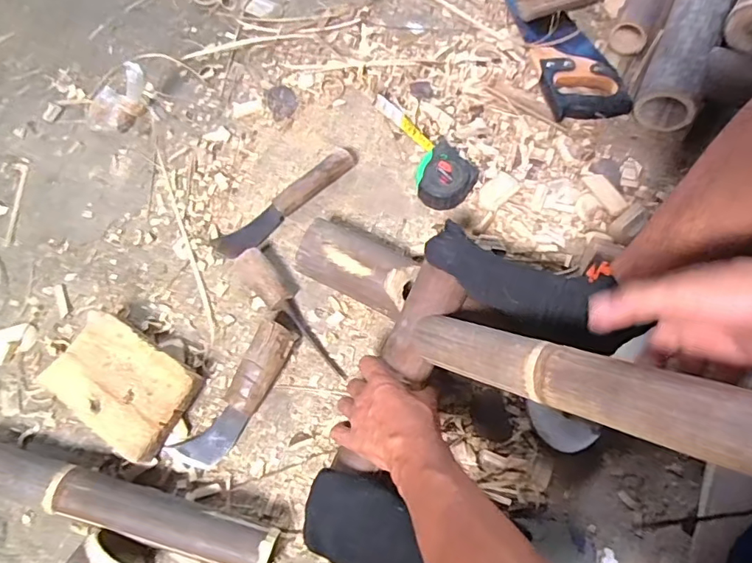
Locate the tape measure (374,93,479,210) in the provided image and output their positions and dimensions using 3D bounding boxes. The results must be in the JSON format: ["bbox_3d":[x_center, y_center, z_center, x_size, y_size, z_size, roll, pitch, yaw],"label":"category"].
[{"bbox_3d":[0.074,-0.203,0.740,0.090,0.042,0.204,-22,70,-7],"label":"tape measure"}]

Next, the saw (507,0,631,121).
[{"bbox_3d":[0.271,-0.440,0.814,0.121,0.043,0.447,-12,70,-3],"label":"saw"}]

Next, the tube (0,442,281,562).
[{"bbox_3d":[-0.298,0.248,0.571,0.386,0.056,0.048,13,71,6],"label":"tube"}]

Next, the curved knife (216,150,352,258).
[{"bbox_3d":[-0.125,-0.111,0.718,0.237,0.036,0.046,-37,73,-12],"label":"curved knife"}]

